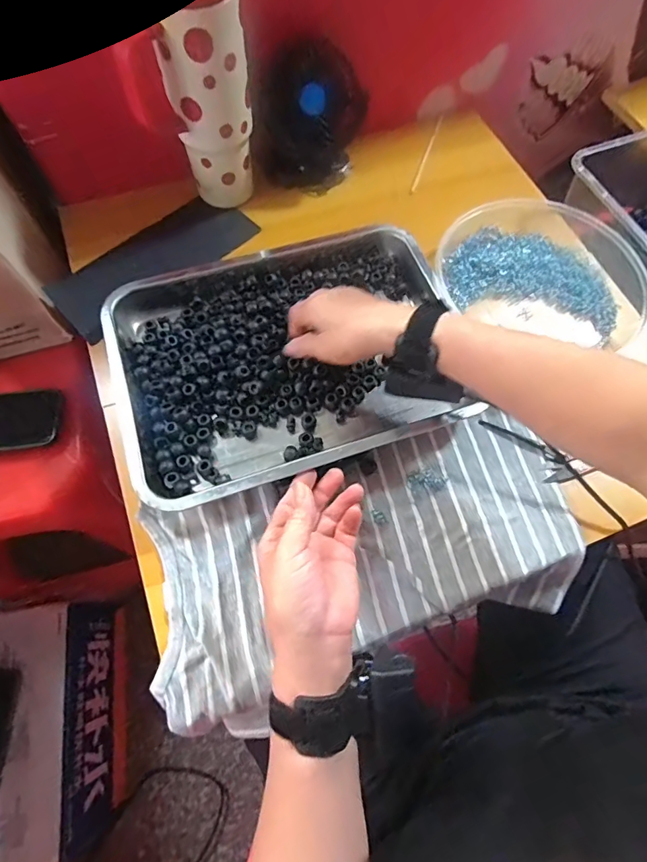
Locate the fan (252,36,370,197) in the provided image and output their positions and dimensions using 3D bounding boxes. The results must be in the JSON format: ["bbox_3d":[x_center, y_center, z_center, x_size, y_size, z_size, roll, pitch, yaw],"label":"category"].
[{"bbox_3d":[-0.014,-0.365,0.525,0.127,0.126,0.059,-5,68,-4],"label":"fan"}]

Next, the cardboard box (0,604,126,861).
[{"bbox_3d":[-0.447,0.457,0.689,0.222,0.157,0.329,-10,68,-5],"label":"cardboard box"}]

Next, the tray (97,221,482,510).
[{"bbox_3d":[-0.037,-0.086,0.462,0.337,0.043,0.267,-19,70,-10],"label":"tray"}]

